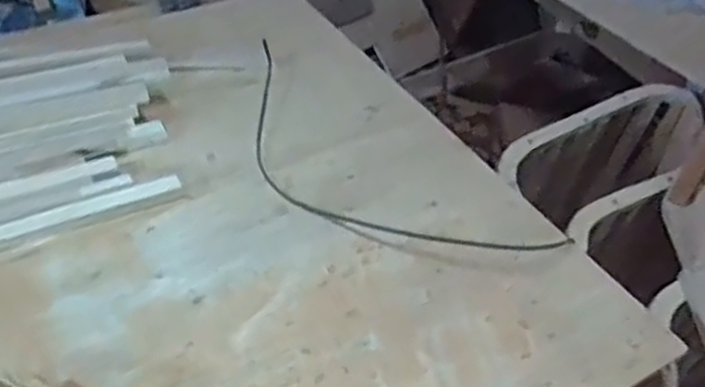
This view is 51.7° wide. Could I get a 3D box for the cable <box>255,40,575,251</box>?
[{"bbox_3d":[-0.001,-0.041,0.974,0.567,0.023,0.204,34,52,27],"label":"cable"}]

